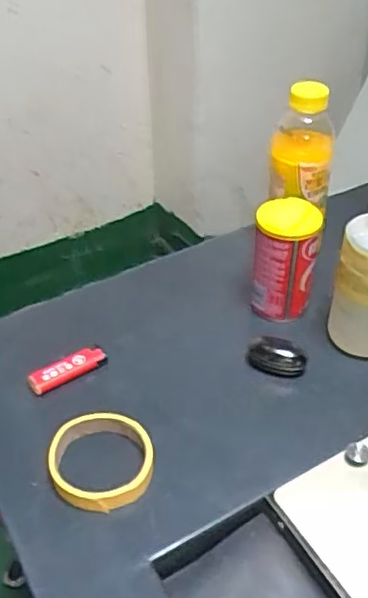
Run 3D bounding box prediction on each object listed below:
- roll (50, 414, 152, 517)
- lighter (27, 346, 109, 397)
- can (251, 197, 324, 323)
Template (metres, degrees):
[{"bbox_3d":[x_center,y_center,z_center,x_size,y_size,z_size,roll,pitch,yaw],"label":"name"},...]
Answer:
[{"bbox_3d":[-0.072,0.142,0.543,0.087,0.022,0.088,-2,42,2],"label":"roll"},{"bbox_3d":[-0.117,0.070,0.628,0.079,0.014,0.023,-25,46,-22],"label":"lighter"},{"bbox_3d":[0.107,-0.043,0.667,0.068,0.120,0.062,-2,42,2],"label":"can"}]

